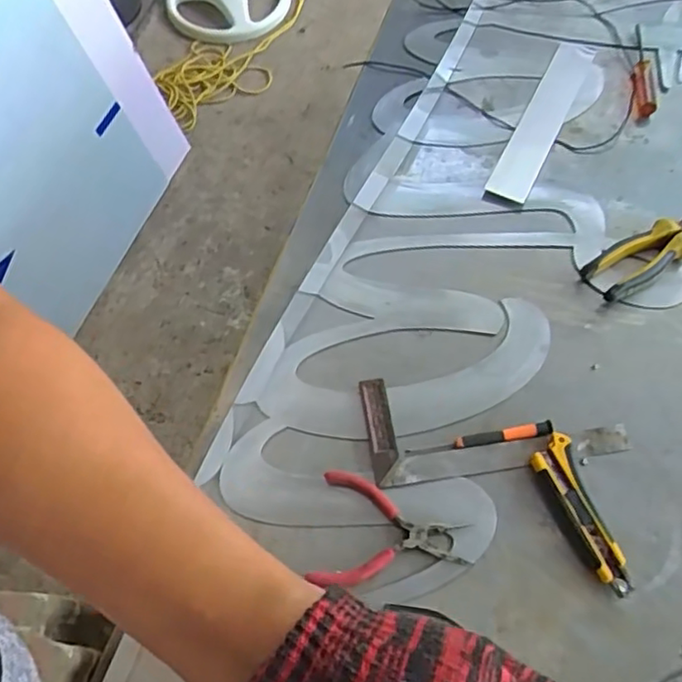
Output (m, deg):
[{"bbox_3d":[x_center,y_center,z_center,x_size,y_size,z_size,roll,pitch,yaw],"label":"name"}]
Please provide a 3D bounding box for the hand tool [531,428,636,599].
[{"bbox_3d":[0.221,0.160,0.594,0.038,0.021,0.146,-16,62,-7],"label":"hand tool"}]

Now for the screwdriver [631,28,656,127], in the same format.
[{"bbox_3d":[0.424,-0.386,0.902,0.025,0.023,0.196,7,62,5],"label":"screwdriver"}]

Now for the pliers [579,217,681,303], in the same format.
[{"bbox_3d":[0.357,-0.106,0.726,0.181,0.024,0.053,-30,65,-14],"label":"pliers"}]

